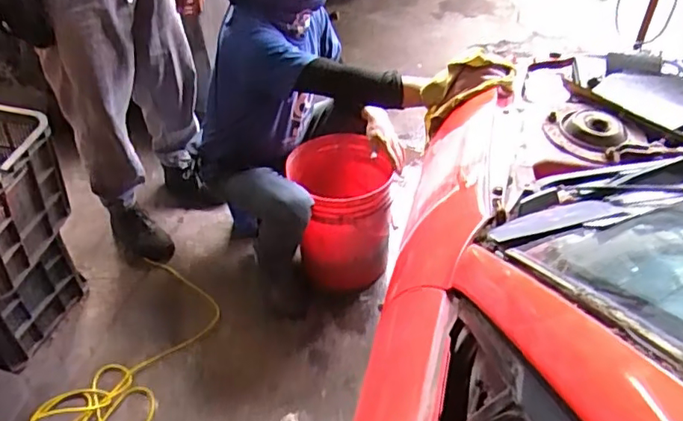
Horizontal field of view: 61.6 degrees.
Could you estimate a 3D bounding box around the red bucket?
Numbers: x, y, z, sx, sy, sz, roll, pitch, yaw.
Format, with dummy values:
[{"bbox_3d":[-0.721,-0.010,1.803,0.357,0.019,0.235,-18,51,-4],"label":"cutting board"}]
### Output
[{"bbox_3d":[0.004,-0.001,1.685,0.280,0.340,0.313,-6,42,-4],"label":"red bucket"}]

